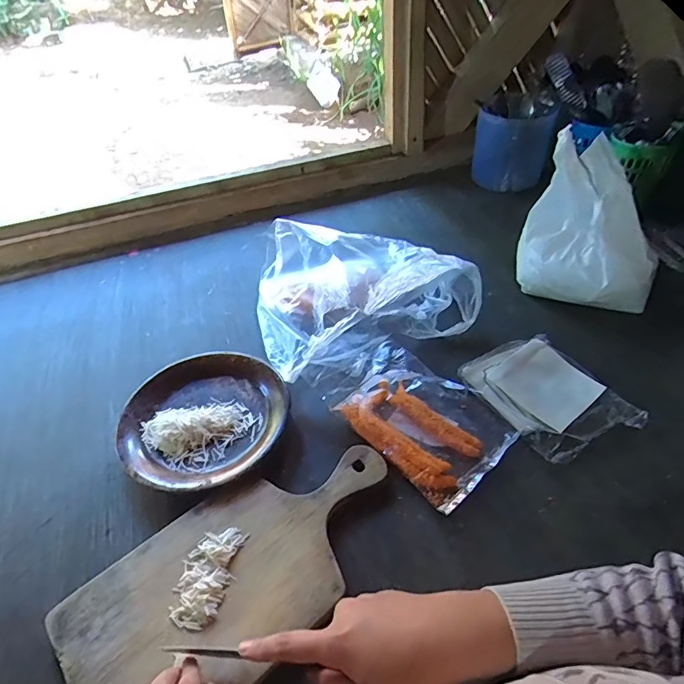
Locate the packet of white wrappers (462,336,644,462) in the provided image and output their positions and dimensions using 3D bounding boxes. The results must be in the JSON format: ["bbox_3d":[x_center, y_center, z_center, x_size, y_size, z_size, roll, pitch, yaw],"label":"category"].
[{"bbox_3d":[0.241,0.055,0.549,0.136,0.028,0.157,-23,47,-19],"label":"packet of white wrappers"}]

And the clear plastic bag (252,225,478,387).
[{"bbox_3d":[0.014,-0.080,0.658,0.275,0.090,0.232,-19,46,-15],"label":"clear plastic bag"}]

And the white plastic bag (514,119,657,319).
[{"bbox_3d":[0.343,-0.153,0.640,0.171,0.198,0.110,14,47,18],"label":"white plastic bag"}]

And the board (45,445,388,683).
[{"bbox_3d":[-0.085,0.199,0.424,0.307,0.018,0.154,-33,51,-26],"label":"board"}]

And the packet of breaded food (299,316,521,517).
[{"bbox_3d":[0.068,0.066,0.548,0.135,0.026,0.246,-34,51,-28],"label":"packet of breaded food"}]

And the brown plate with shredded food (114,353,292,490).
[{"bbox_3d":[-0.155,0.088,0.540,0.184,0.027,0.176,-2,44,2],"label":"brown plate with shredded food"}]

